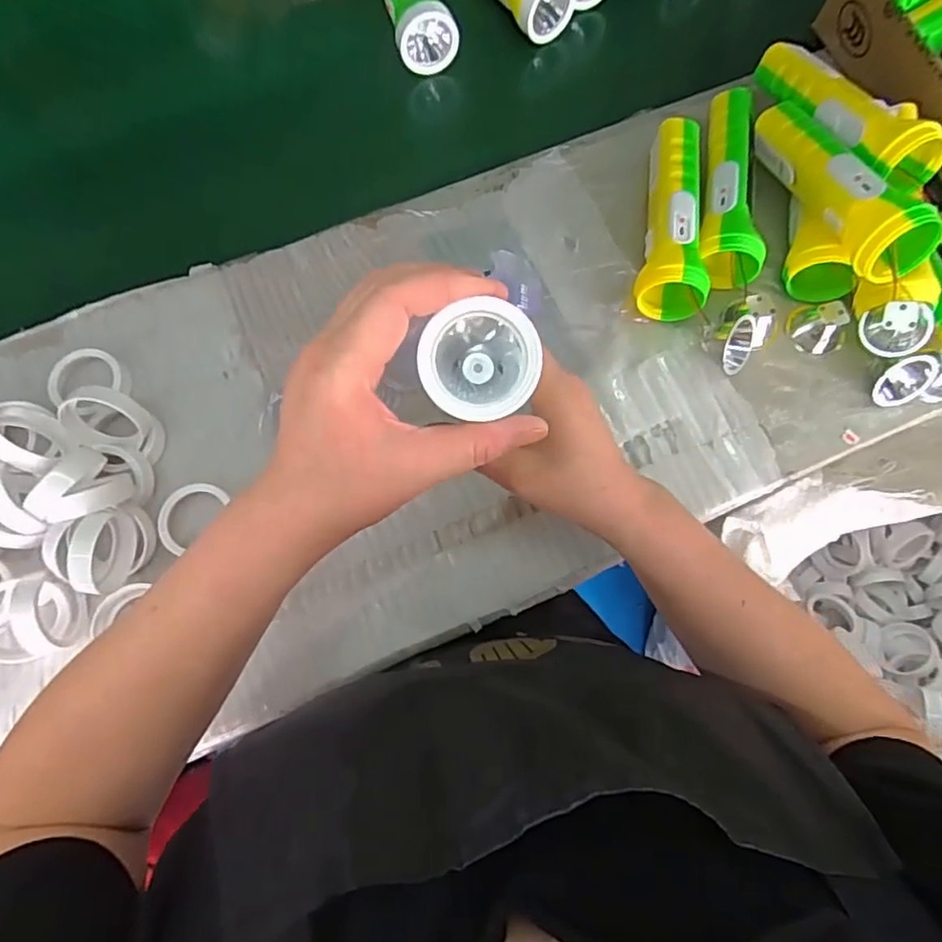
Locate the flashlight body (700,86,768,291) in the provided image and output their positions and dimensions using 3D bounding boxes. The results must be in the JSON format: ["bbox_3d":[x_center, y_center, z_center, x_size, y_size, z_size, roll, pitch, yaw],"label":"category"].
[{"bbox_3d":[0.202,-0.218,0.462,0.048,0.045,0.144,9,77,1],"label":"flashlight body"}]

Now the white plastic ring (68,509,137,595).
[{"bbox_3d":[-0.243,0.053,0.393,0.021,0.055,0.053,2,78,0],"label":"white plastic ring"}]

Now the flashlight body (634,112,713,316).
[{"bbox_3d":[0.155,-0.193,0.459,0.048,0.046,0.148,7,77,1],"label":"flashlight body"}]

